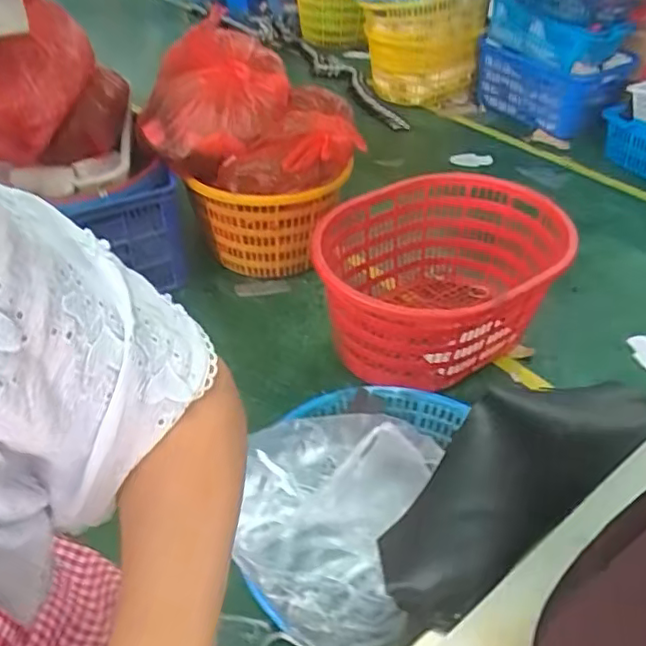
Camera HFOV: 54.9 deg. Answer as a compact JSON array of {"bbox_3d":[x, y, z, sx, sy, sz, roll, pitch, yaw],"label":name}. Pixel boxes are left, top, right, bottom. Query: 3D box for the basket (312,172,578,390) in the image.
[{"bbox_3d":[0.267,-0.102,1.510,0.552,0.317,0.490,-31,50,-31],"label":"basket"}]

